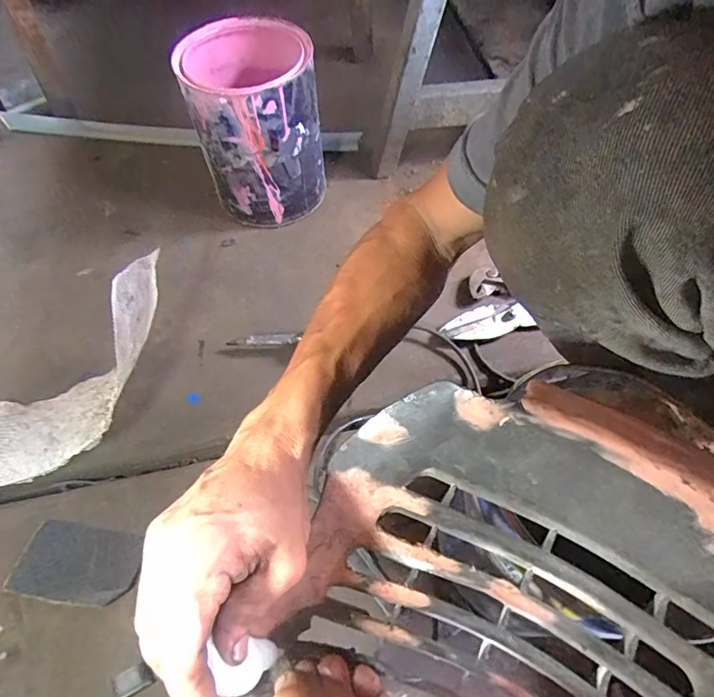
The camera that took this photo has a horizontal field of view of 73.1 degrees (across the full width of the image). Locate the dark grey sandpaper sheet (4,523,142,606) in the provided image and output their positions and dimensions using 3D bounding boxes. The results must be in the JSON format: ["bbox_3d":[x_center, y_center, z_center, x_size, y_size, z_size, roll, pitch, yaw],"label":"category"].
[{"bbox_3d":[-0.273,0.210,0.473,0.113,0.015,0.067,6,60,5],"label":"dark grey sandpaper sheet"}]

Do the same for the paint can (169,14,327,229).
[{"bbox_3d":[-0.132,-0.306,0.667,0.164,0.210,0.176,-8,60,-3],"label":"paint can"}]

